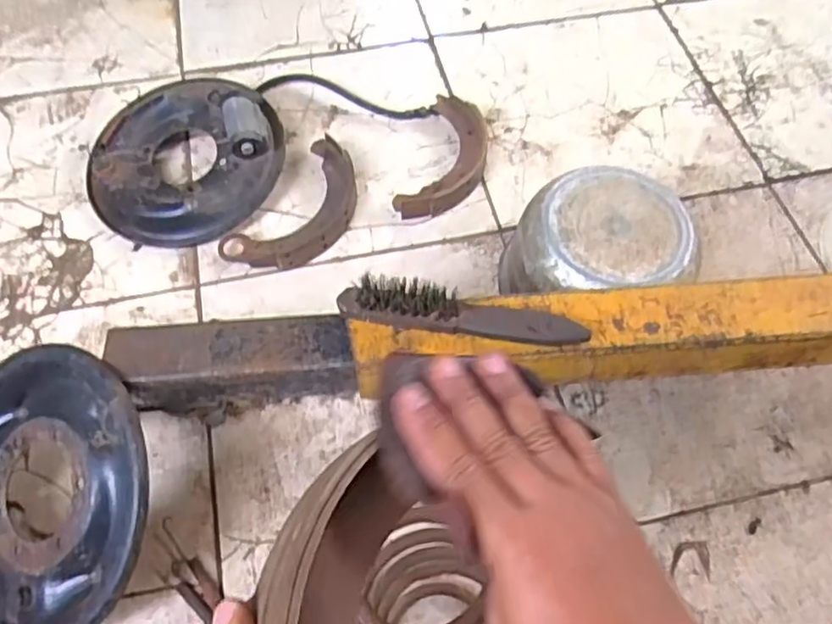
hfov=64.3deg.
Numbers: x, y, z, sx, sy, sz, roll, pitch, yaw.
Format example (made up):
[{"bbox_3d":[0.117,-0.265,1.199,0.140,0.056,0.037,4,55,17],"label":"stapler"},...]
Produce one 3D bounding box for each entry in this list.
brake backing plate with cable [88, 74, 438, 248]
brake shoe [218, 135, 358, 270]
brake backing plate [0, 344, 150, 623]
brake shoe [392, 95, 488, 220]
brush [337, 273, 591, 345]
[{"bbox_3d":[-0.231,-0.264,0.934,0.472,0.080,0.249,-30,66,-16],"label":"brake backing plate with cable"},{"bbox_3d":[-0.152,-0.138,0.897,0.122,0.031,0.222,32,66,15],"label":"brake shoe"},{"bbox_3d":[-0.348,0.168,0.627,0.265,0.035,0.263,-4,81,23],"label":"brake backing plate"},{"bbox_3d":[0.049,-0.217,0.941,0.099,0.035,0.223,16,63,8],"label":"brake shoe"},{"bbox_3d":[0.044,0.000,0.621,0.229,0.040,0.035,8,60,4],"label":"brush"}]

